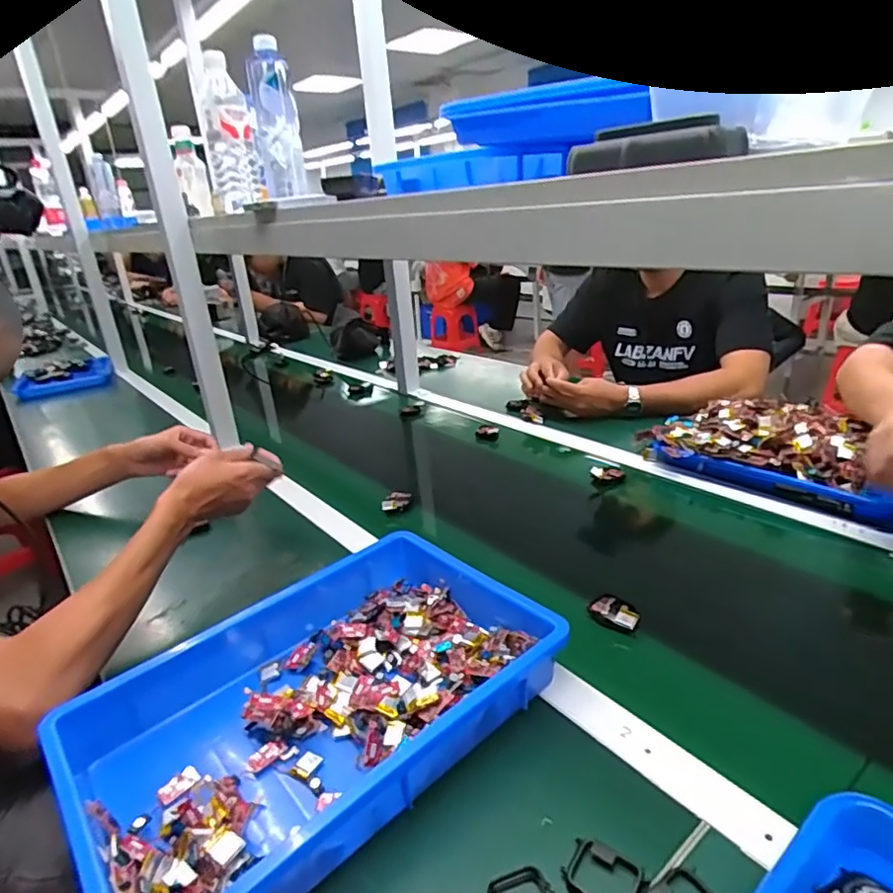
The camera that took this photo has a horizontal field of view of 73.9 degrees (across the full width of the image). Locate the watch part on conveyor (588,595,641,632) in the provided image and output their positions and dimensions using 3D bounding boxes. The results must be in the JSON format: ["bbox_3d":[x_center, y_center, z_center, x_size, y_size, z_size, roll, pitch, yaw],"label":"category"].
[{"bbox_3d":[0.172,0.166,0.596,0.051,0.016,0.031,14,29,37],"label":"watch part on conveyor"}]

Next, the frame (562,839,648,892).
[{"bbox_3d":[0.099,0.268,0.369,0.047,0.004,0.039,12,28,34],"label":"frame"}]

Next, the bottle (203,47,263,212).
[{"bbox_3d":[-0.334,-0.478,0.913,0.067,0.202,0.067,-11,24,-14],"label":"bottle"}]

